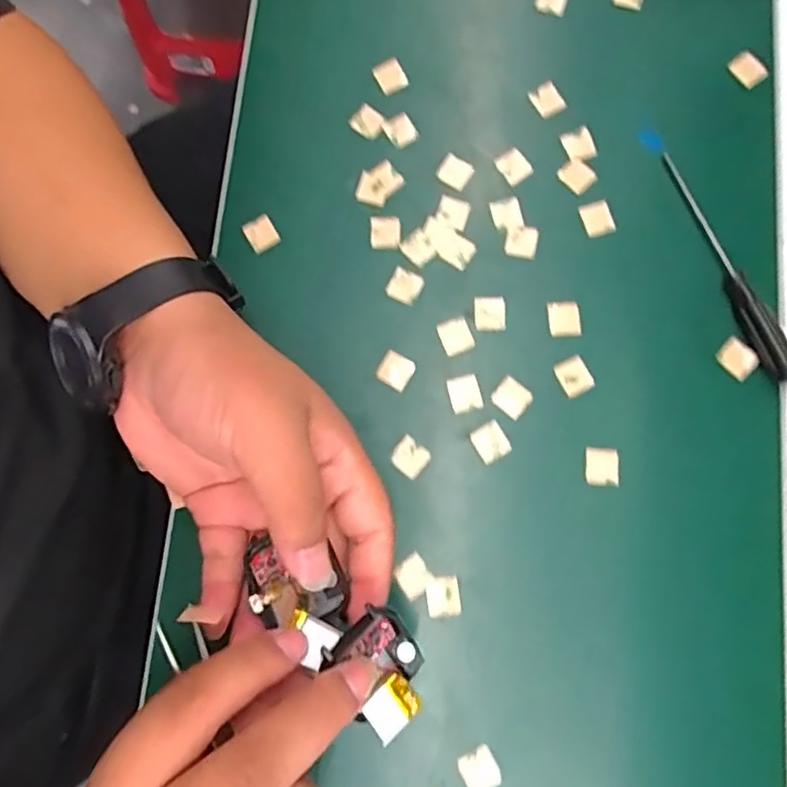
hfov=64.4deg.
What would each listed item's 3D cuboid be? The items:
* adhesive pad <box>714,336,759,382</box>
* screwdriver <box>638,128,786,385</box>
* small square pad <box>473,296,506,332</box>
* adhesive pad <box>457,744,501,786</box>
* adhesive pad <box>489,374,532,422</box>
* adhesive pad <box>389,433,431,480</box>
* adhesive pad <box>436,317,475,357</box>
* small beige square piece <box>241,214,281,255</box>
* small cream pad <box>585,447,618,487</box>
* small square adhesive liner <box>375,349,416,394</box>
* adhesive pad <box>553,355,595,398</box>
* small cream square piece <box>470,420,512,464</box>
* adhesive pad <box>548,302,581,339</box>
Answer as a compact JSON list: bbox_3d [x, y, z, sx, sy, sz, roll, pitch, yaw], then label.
[{"bbox_3d":[0.174,-0.018,0.316,0.015,0.004,0.019,-44,82,-6],"label":"adhesive pad"},{"bbox_3d":[0.167,-0.077,0.321,0.011,0.016,0.154,-20,80,-2],"label":"screwdriver"},{"bbox_3d":[0.050,-0.042,0.325,0.016,0.004,0.018,-1,80,1],"label":"small square pad"},{"bbox_3d":[0.039,0.172,0.285,0.016,0.004,0.018,-27,80,-3],"label":"adhesive pad"},{"bbox_3d":[0.060,0.002,0.316,0.018,0.004,0.017,40,83,8],"label":"adhesive pad"},{"bbox_3d":[0.008,0.032,0.313,0.017,0.004,0.016,38,83,7],"label":"adhesive pad"},{"bbox_3d":[0.032,-0.030,0.324,0.015,0.004,0.019,-22,80,-3],"label":"adhesive pad"},{"bbox_3d":[-0.072,-0.087,0.339,0.016,0.004,0.018,-29,80,-4],"label":"small beige square piece"},{"bbox_3d":[0.103,0.036,0.309,0.016,0.004,0.019,4,80,2],"label":"small cream pad"},{"bbox_3d":[0.001,-0.012,0.321,0.017,0.004,0.017,29,82,6],"label":"small square adhesive liner"},{"bbox_3d":[0.092,-0.009,0.317,0.015,0.004,0.019,-27,80,-3],"label":"adhesive pad"},{"bbox_3d":[0.049,0.024,0.312,0.015,0.004,0.018,-29,80,-4],"label":"small cream square piece"},{"bbox_3d":[0.088,-0.039,0.323,0.017,0.004,0.019,-4,80,1],"label":"adhesive pad"}]

